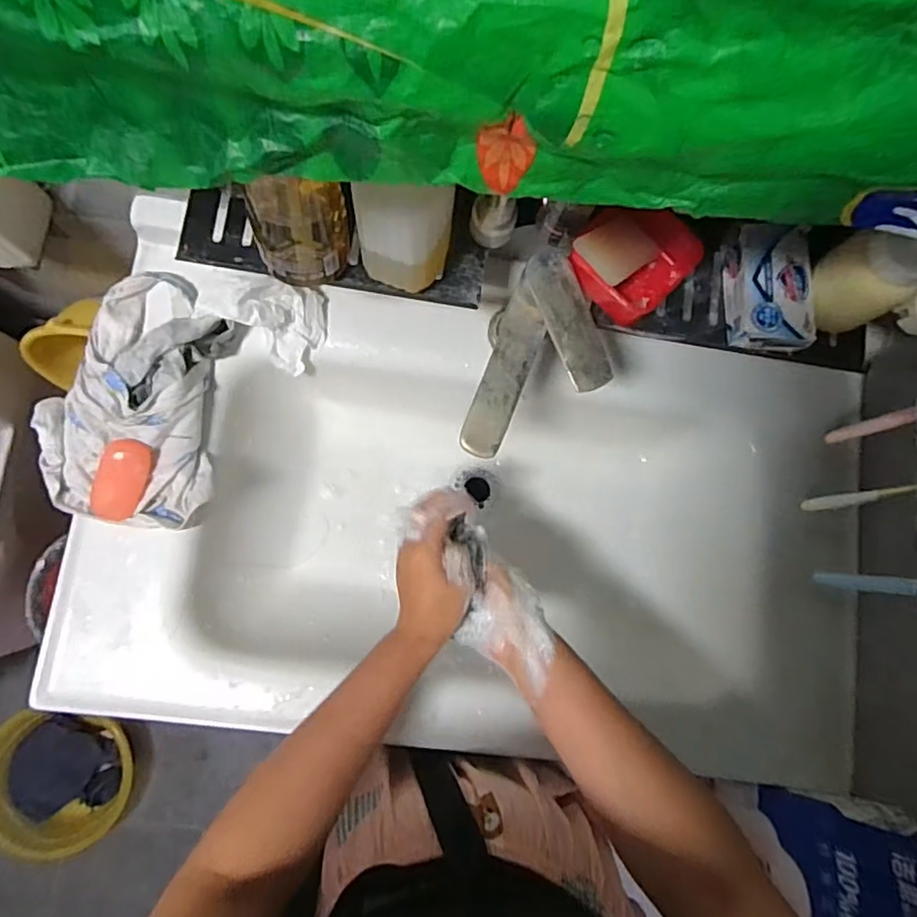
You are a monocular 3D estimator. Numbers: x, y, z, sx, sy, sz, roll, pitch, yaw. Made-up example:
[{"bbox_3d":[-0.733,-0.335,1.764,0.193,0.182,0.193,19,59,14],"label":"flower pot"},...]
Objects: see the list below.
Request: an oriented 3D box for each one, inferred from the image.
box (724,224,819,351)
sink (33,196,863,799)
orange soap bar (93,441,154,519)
[{"bbox_3d":[0.259,-0.139,0.484,0.056,0.037,0.100,2,82,-5],"label":"box"},{"bbox_3d":[0.021,0.066,0.656,0.806,0.201,0.459,11,82,-4],"label":"sink"},{"bbox_3d":[-0.318,0.020,0.546,0.042,0.020,0.077,21,81,-3],"label":"orange soap bar"}]

